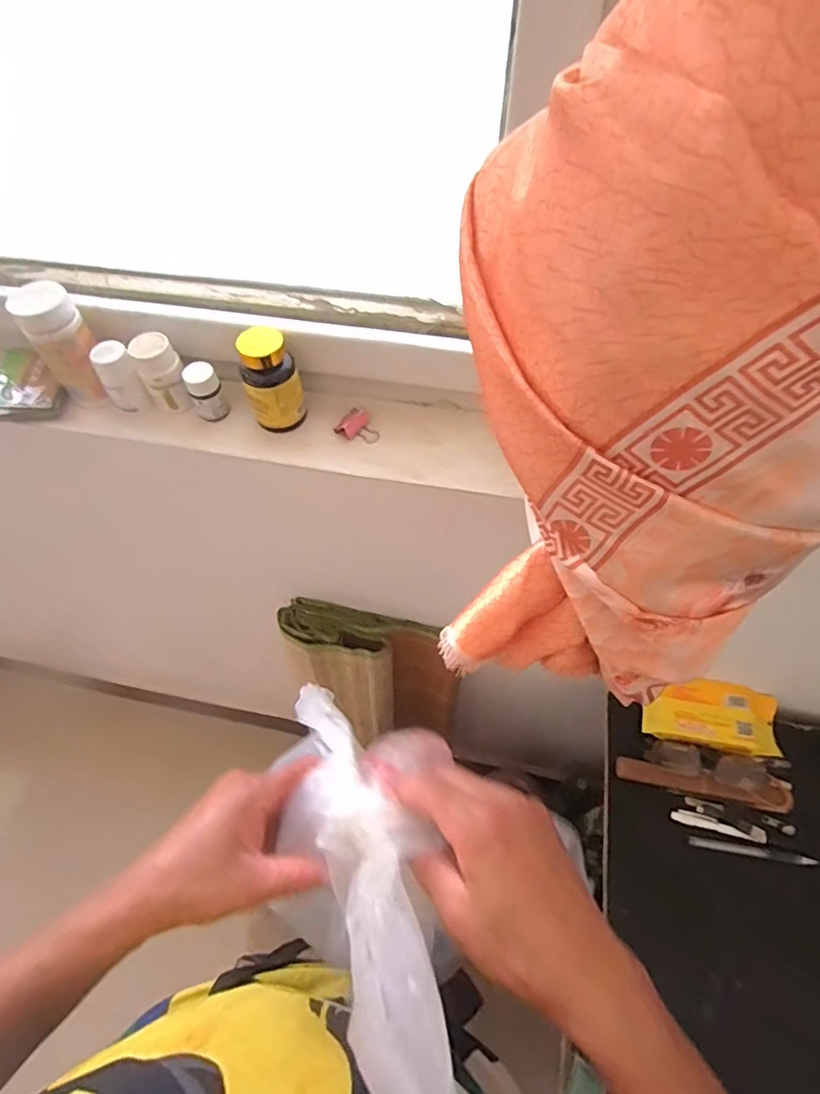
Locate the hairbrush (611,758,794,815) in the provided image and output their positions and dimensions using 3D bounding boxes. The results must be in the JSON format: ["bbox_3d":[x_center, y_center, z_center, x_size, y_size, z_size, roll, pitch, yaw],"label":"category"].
[{"bbox_3d":[0.337,0.273,0.622,0.184,0.013,0.026,10,57,8],"label":"hairbrush"}]

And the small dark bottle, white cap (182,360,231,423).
[{"bbox_3d":[-0.195,-0.148,0.522,0.029,0.050,0.030,-1,56,1],"label":"small dark bottle, white cap"}]

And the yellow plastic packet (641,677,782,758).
[{"bbox_3d":[0.367,0.202,0.654,0.154,0.027,0.078,8,56,7],"label":"yellow plastic packet"}]

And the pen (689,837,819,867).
[{"bbox_3d":[0.375,0.333,0.590,0.131,0.006,0.013,5,58,7],"label":"pen"}]

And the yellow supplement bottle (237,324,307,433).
[{"bbox_3d":[-0.129,-0.151,0.498,0.050,0.087,0.042,-21,58,-12],"label":"yellow supplement bottle"}]

